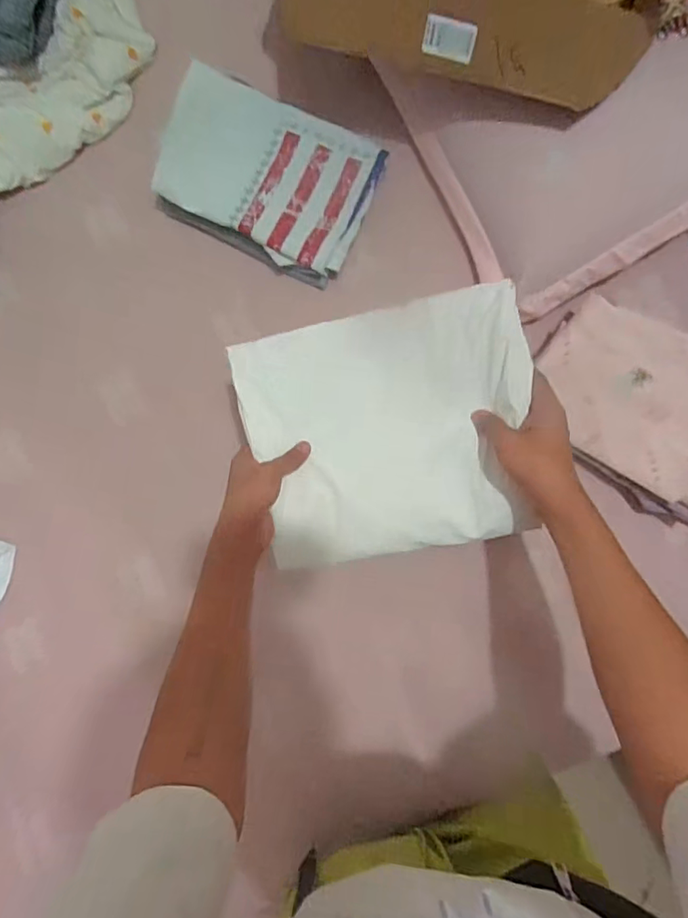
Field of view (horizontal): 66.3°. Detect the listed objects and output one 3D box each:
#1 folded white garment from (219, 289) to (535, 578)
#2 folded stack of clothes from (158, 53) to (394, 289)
[{"bbox_3d":[0.043,-0.028,0.528,0.272,0.049,0.238,-11,87,6],"label":"folded white garment"},{"bbox_3d":[-0.100,-0.356,0.663,0.266,0.051,0.180,28,91,7],"label":"folded stack of clothes"}]

